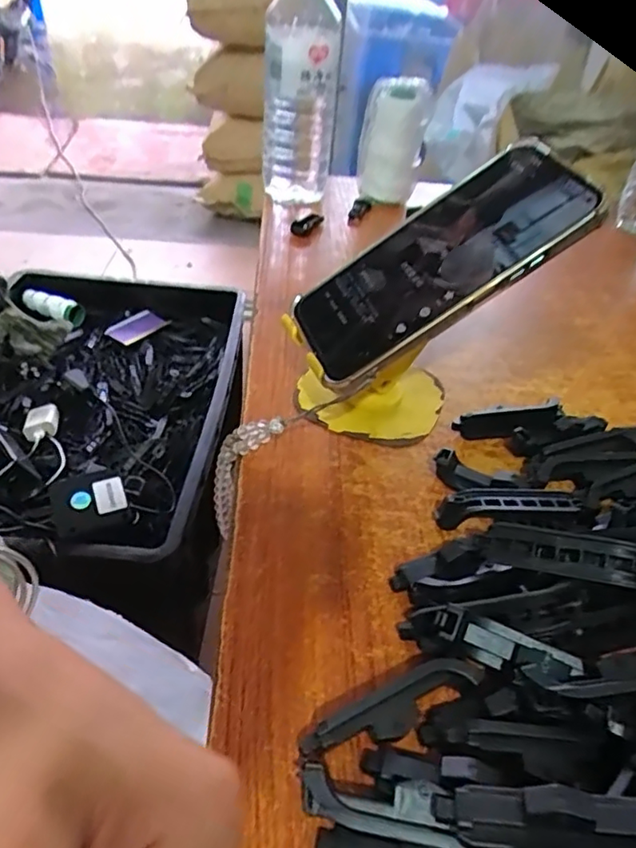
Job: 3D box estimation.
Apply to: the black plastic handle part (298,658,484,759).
[{"bbox_3d":[0.029,0.109,0.223,0.073,0.018,0.016,-17,45,-26],"label":"black plastic handle part"}]

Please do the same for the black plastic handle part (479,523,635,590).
[{"bbox_3d":[0.108,0.057,0.254,0.072,0.012,0.016,6,36,27],"label":"black plastic handle part"}]

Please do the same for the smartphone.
[{"bbox_3d":[0.064,-0.090,0.325,0.166,0.012,0.084,-34,48,7],"label":"smartphone"}]

